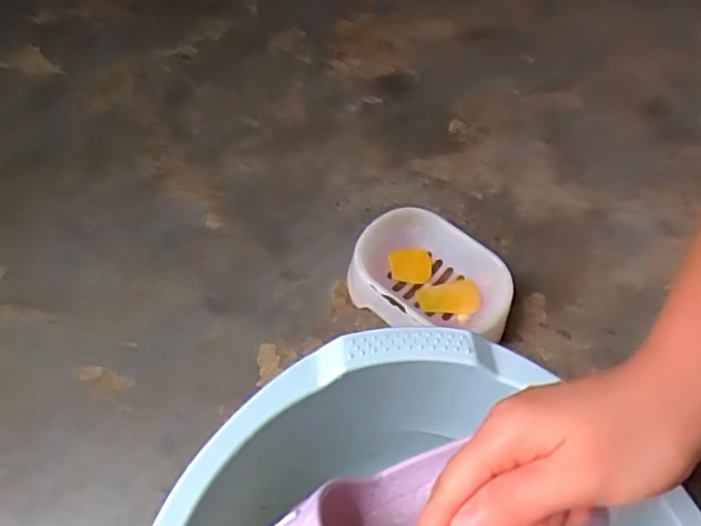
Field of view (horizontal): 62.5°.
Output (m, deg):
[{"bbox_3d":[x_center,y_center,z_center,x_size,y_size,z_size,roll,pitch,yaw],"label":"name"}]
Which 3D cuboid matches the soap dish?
[{"bbox_3d":[0.080,0.023,0.576,0.151,0.063,0.110,39,63,20],"label":"soap dish"}]

